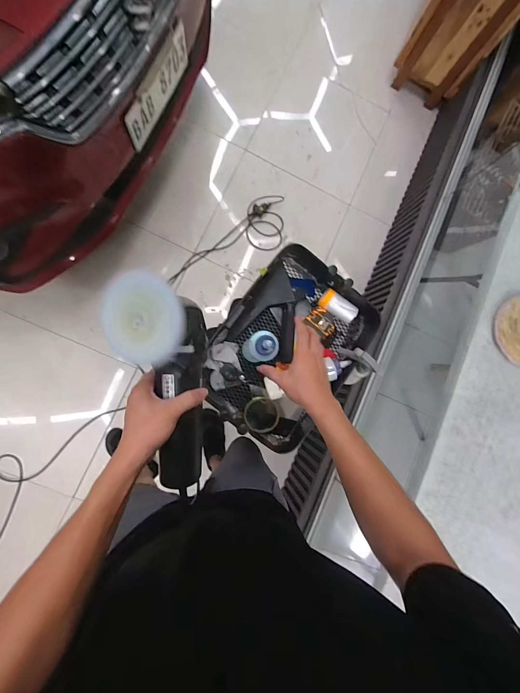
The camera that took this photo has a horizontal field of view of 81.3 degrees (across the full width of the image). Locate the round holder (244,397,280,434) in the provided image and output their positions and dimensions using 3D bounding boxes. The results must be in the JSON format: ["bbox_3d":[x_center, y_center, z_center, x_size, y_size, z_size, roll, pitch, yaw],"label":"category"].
[{"bbox_3d":[0.006,0.168,0.739,0.090,0.034,0.084,1,85,-9],"label":"round holder"}]

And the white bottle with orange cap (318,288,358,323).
[{"bbox_3d":[0.199,-0.102,0.770,0.095,0.045,0.049,36,81,-5],"label":"white bottle with orange cap"}]

